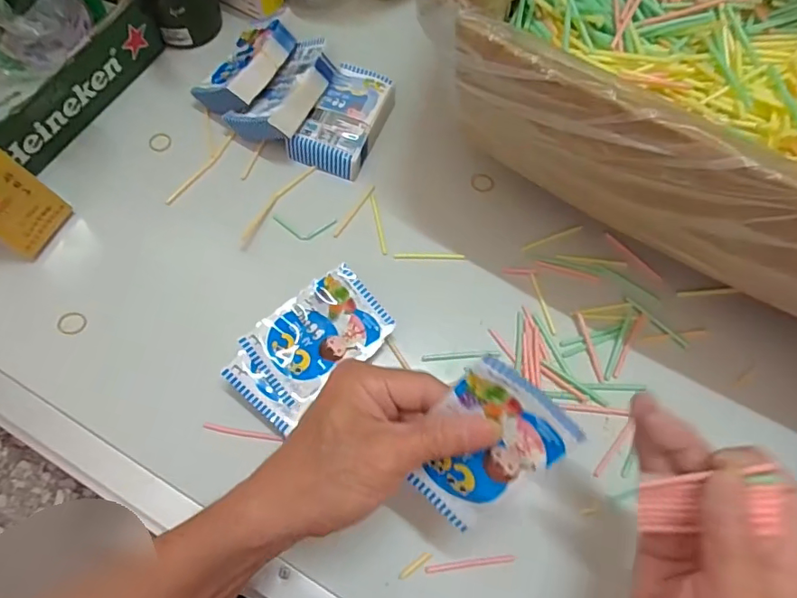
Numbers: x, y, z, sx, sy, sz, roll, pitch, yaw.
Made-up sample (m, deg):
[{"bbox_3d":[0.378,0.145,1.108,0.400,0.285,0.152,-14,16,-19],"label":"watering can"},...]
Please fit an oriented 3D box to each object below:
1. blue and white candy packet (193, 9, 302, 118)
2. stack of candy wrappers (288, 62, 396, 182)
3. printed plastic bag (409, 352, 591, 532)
[{"bbox_3d":[-0.145,-0.225,0.482,0.072,0.023,0.106,16,73,32],"label":"blue and white candy packet"},{"bbox_3d":[-0.048,-0.169,0.483,0.061,0.028,0.111,23,69,7],"label":"stack of candy wrappers"},{"bbox_3d":[0.045,0.084,0.283,0.062,0.104,0.007,37,29,6],"label":"printed plastic bag"}]

